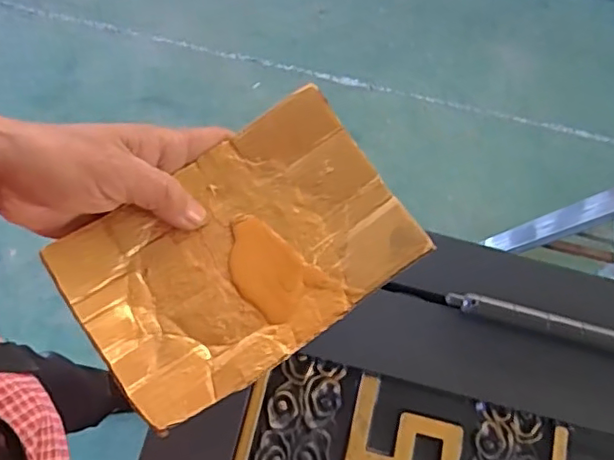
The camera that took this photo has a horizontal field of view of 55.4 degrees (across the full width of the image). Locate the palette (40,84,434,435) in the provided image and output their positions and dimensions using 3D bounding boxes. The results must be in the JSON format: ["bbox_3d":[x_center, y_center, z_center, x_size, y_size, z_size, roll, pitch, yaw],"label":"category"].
[{"bbox_3d":[-0.033,0.012,0.302,0.163,0.014,0.108,-34,84,-13],"label":"palette"}]

